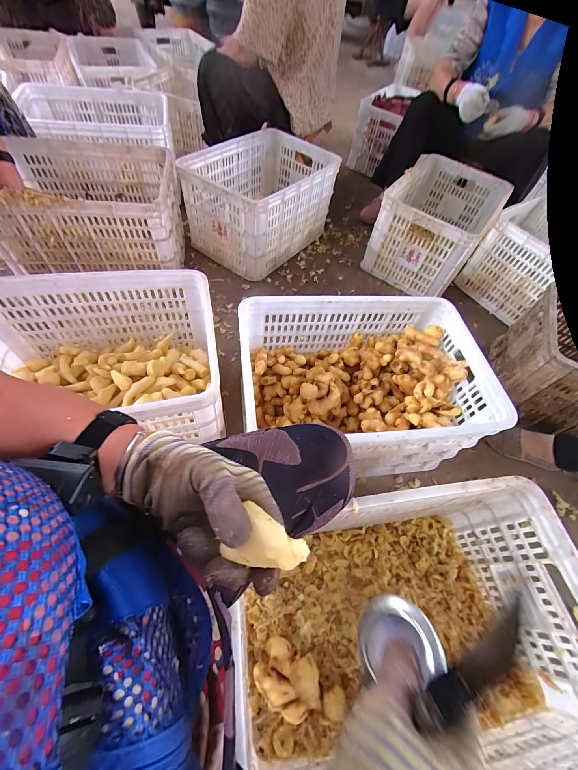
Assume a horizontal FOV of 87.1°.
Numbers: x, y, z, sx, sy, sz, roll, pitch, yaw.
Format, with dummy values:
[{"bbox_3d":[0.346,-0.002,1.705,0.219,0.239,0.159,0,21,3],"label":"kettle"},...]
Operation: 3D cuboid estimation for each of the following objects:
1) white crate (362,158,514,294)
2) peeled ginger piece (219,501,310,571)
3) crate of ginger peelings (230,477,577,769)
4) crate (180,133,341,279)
[{"bbox_3d":[0.591,-0.654,1.235,0.347,0.274,0.555,31,60,13],"label":"white crate"},{"bbox_3d":[-0.015,0.117,0.219,0.052,0.022,0.035,26,58,12],"label":"peeled ginger piece"},{"bbox_3d":[0.187,0.391,0.499,0.503,0.263,0.346,-5,58,-9],"label":"crate of ginger peelings"},{"bbox_3d":[-0.083,-0.701,1.171,0.350,0.299,0.574,35,61,15],"label":"crate"}]

